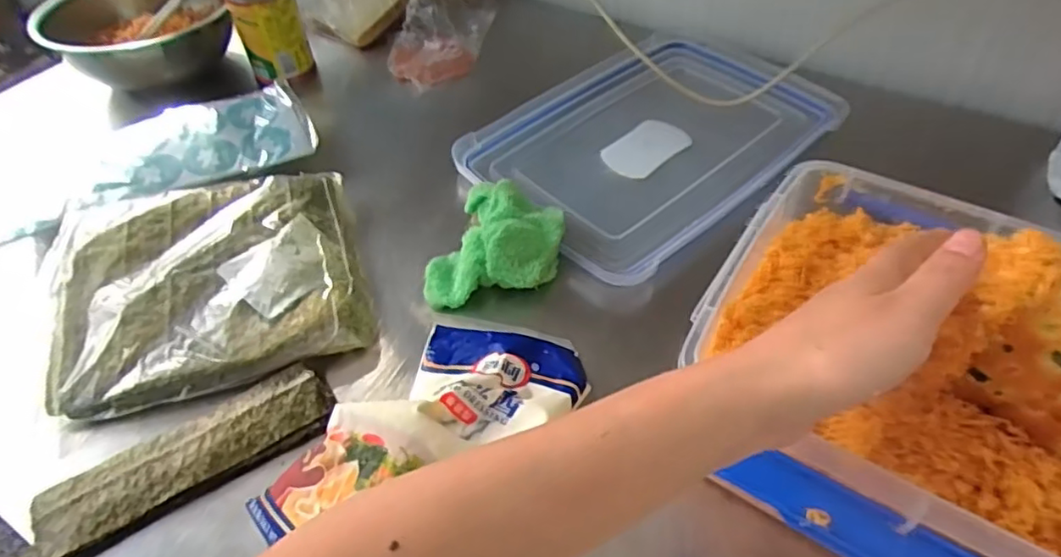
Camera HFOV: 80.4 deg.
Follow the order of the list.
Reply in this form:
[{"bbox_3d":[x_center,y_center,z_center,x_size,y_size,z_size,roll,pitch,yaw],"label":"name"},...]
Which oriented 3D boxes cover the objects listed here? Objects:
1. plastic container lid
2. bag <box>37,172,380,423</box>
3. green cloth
[{"bbox_3d":[0.130,-0.149,0.646,0.359,0.028,0.241,-35,56,-25],"label":"plastic container lid"},{"bbox_3d":[-0.258,-0.005,0.507,0.224,0.037,0.213,-16,50,-12],"label":"bag"},{"bbox_3d":[-0.027,-0.028,0.523,0.099,0.045,0.128,16,51,16],"label":"green cloth"}]

